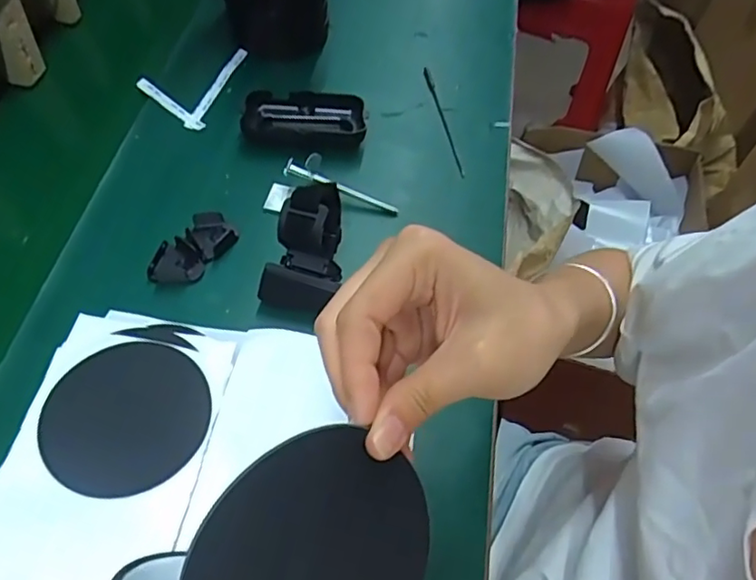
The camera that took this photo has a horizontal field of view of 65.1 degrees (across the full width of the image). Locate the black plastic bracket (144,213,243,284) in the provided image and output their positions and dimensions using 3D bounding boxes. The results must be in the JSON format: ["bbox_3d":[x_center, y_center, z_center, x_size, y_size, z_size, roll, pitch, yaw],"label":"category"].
[{"bbox_3d":[-0.147,-0.031,0.467,0.042,0.018,0.072,30,60,14],"label":"black plastic bracket"}]

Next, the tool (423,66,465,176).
[{"bbox_3d":[0.063,-0.164,0.565,0.010,0.005,0.144,-7,58,-9],"label":"tool"}]

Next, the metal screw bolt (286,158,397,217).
[{"bbox_3d":[-0.030,-0.086,0.499,0.100,0.015,0.009,22,57,-7],"label":"metal screw bolt"}]

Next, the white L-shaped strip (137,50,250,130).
[{"bbox_3d":[-0.187,-0.208,0.580,0.081,0.011,0.116,13,57,4],"label":"white L-shaped strip"}]

